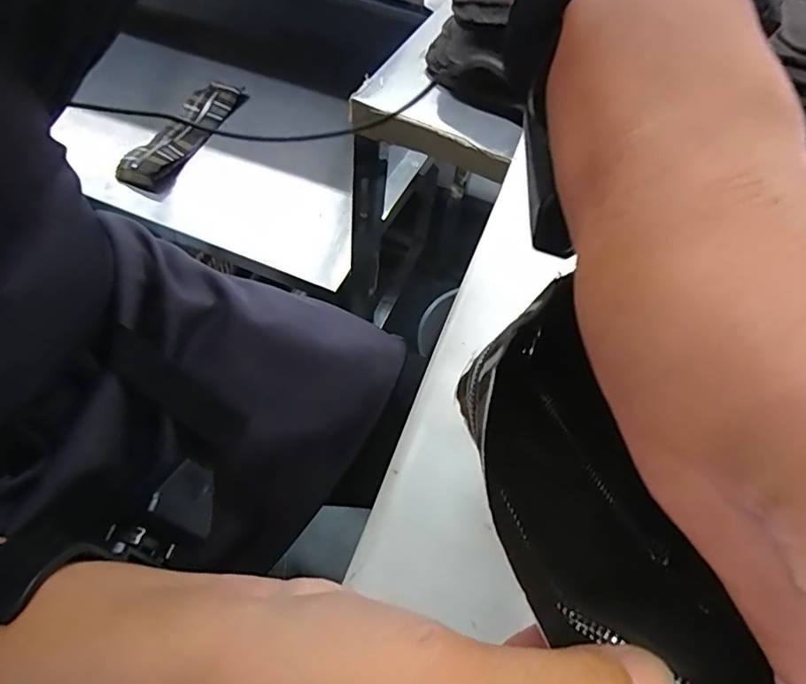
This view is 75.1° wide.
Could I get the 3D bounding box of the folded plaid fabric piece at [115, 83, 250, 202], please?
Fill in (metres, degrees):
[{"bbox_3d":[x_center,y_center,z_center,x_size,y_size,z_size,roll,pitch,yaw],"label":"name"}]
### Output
[{"bbox_3d":[-0.361,-0.345,0.870,0.083,0.034,0.282,13,56,10],"label":"folded plaid fabric piece"}]

